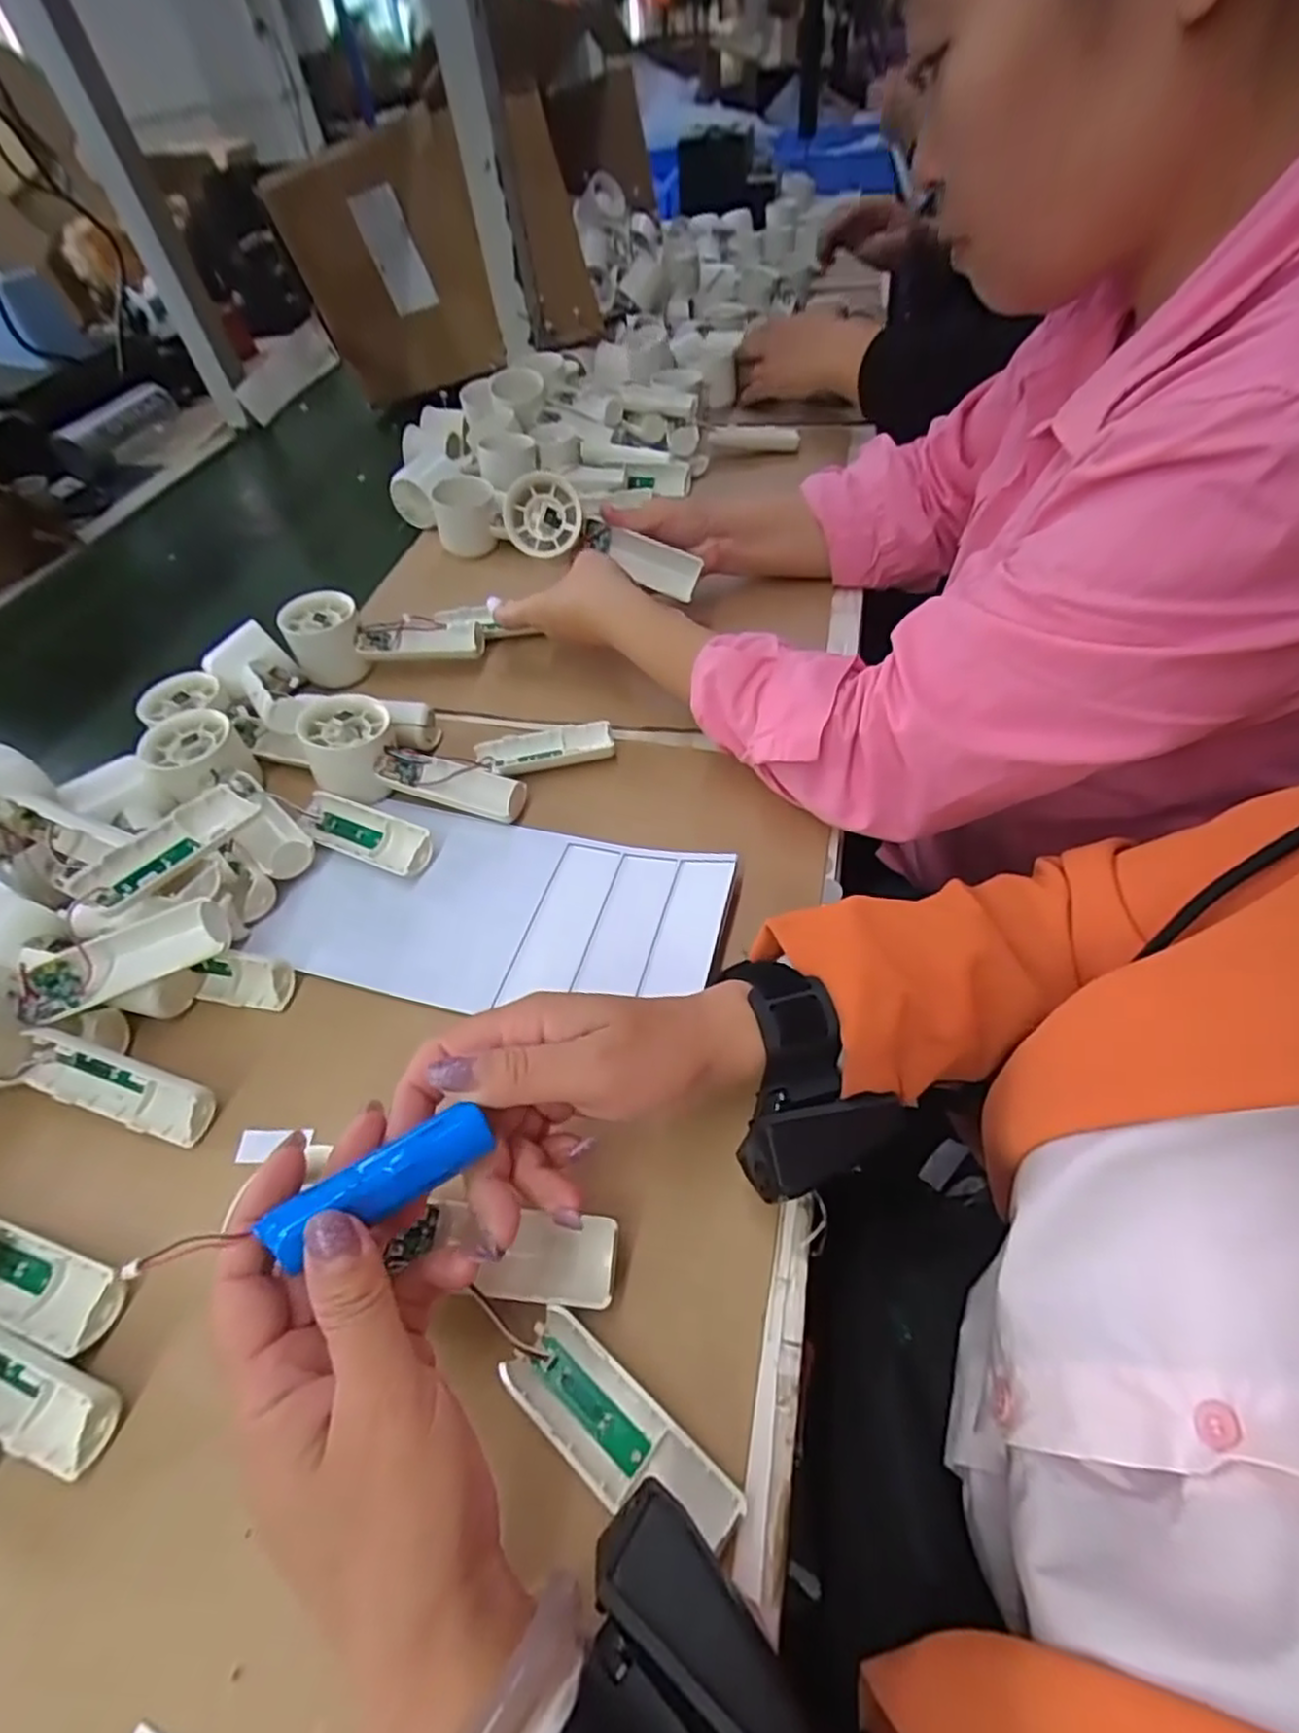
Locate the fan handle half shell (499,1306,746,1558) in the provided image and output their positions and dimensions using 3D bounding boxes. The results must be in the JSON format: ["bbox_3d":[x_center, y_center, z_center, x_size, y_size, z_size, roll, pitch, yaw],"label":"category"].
[{"bbox_3d":[-0.012,0.212,0.266,0.093,0.019,0.033,32,61,27],"label":"fan handle half shell"}]

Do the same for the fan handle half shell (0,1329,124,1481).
[{"bbox_3d":[-0.257,0.209,0.283,0.093,0.019,0.031,11,54,14],"label":"fan handle half shell"}]

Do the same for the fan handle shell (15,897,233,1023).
[{"bbox_3d":[-0.271,0.046,0.369,0.096,0.022,0.039,-19,53,-8],"label":"fan handle shell"}]

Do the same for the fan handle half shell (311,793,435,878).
[{"bbox_3d":[-0.181,-0.022,0.453,0.096,0.016,0.035,19,57,20],"label":"fan handle half shell"}]

